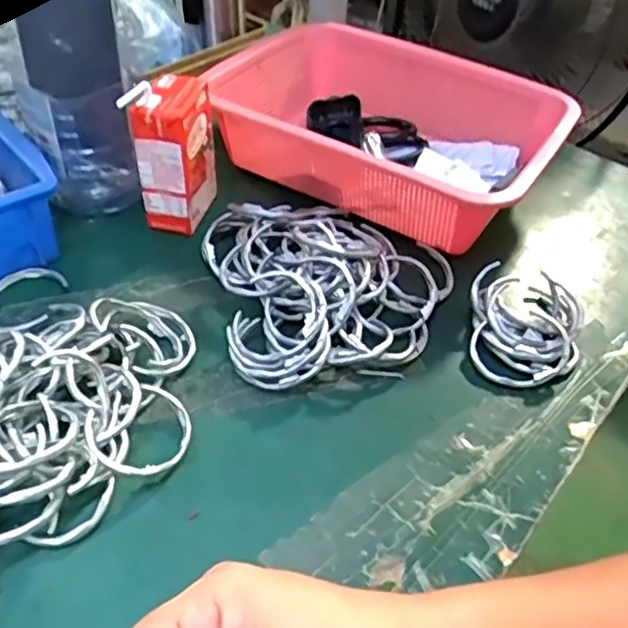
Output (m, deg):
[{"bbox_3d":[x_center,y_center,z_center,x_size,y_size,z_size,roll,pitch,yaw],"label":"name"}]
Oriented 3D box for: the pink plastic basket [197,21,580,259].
[{"bbox_3d":[0.065,-0.170,0.601,0.295,0.088,0.216,25,47,18],"label":"pink plastic basket"}]

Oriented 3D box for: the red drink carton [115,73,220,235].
[{"bbox_3d":[-0.111,-0.128,0.527,0.042,0.113,0.071,16,45,9],"label":"red drink carton"}]

